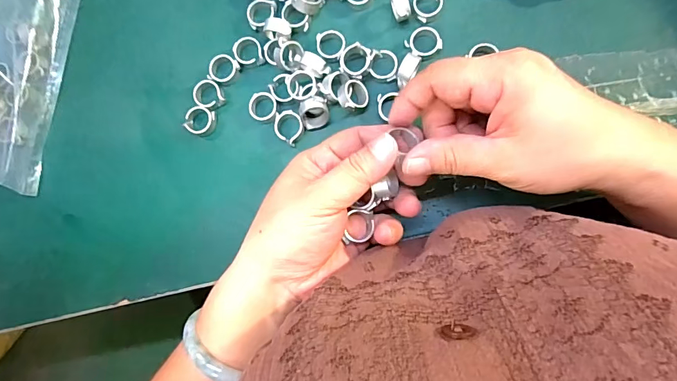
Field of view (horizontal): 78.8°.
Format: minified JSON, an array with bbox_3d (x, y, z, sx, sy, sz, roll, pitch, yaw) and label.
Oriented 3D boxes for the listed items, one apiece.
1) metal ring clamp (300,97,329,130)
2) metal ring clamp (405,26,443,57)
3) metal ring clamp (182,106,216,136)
[{"bbox_3d":[-0.016,-0.057,0.292,0.020,0.021,0.012,-17,41,12],"label":"metal ring clamp"},{"bbox_3d":[0.060,-0.103,0.287,0.022,0.011,0.021,-1,85,8],"label":"metal ring clamp"},{"bbox_3d":[-0.104,-0.052,0.308,0.022,0.009,0.020,-1,85,8],"label":"metal ring clamp"}]

